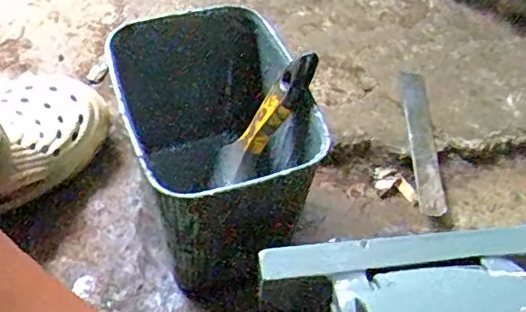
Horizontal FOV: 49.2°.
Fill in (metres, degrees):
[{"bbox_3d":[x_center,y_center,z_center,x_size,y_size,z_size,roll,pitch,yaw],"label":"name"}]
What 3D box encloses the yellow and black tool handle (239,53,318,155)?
[{"bbox_3d":[0.010,-0.035,0.390,0.009,0.091,0.024,2,49,-38],"label":"yellow and black tool handle"}]

